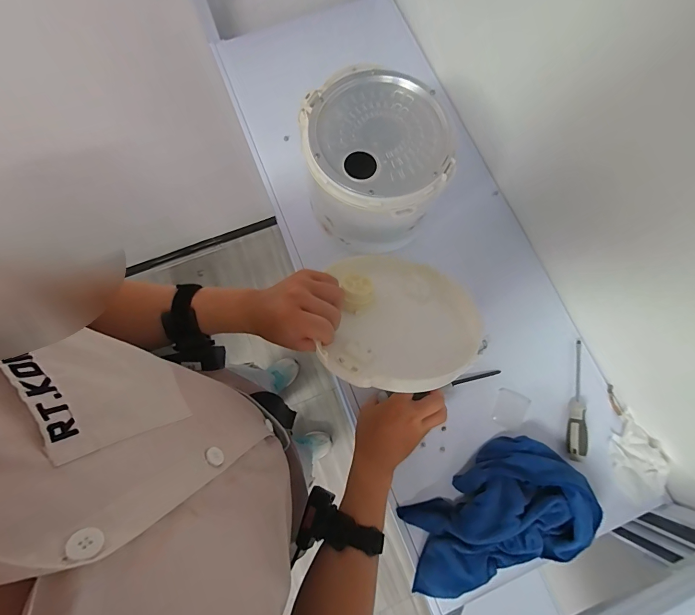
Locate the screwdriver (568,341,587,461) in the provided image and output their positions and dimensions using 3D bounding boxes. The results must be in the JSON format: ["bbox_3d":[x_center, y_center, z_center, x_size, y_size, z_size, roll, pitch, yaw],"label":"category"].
[{"bbox_3d":[0.367,0.145,0.553,0.023,0.024,0.185,11,77,2],"label":"screwdriver"}]

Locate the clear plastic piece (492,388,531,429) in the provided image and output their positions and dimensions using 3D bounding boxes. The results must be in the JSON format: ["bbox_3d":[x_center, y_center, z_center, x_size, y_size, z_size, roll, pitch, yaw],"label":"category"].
[{"bbox_3d":[0.264,0.164,0.563,0.050,0.004,0.058,22,78,5],"label":"clear plastic piece"}]

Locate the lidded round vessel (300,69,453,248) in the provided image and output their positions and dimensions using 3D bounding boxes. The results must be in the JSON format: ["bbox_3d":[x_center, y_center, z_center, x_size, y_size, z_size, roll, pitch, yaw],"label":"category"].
[{"bbox_3d":[0.035,-0.199,0.518,0.189,0.160,0.199,-10,77,-3],"label":"lidded round vessel"}]

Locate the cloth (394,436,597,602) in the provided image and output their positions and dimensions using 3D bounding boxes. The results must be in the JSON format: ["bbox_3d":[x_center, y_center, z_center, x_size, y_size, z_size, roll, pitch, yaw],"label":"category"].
[{"bbox_3d":[0.206,0.305,0.488,0.266,0.072,0.162,-30,79,-7],"label":"cloth"}]

